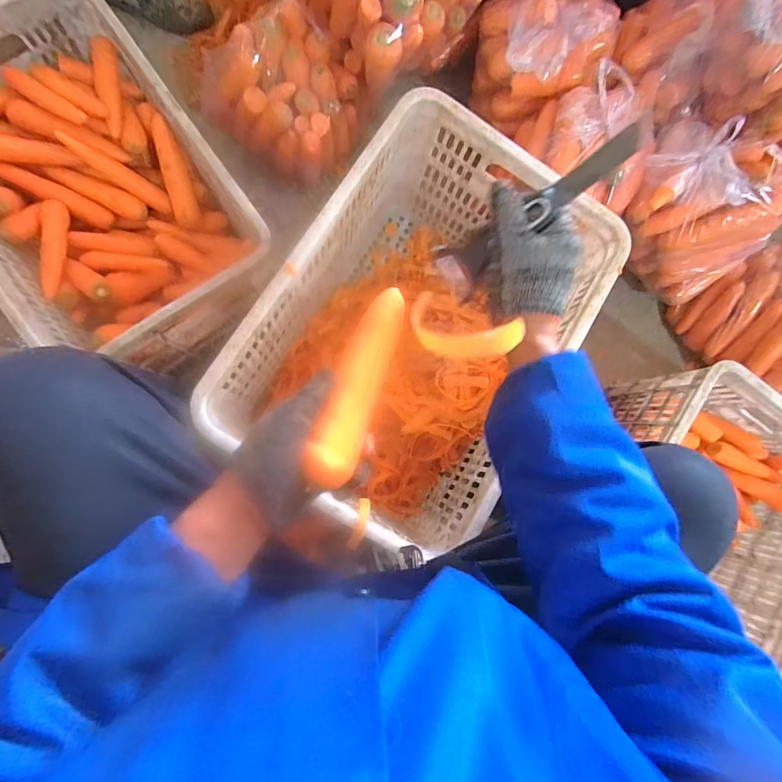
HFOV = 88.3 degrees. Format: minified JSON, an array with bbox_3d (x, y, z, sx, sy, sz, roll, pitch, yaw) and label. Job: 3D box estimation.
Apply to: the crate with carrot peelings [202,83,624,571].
[{"bbox_3d":[0.038,-0.102,0.723,0.407,0.324,0.580,33,81,-4],"label":"crate with carrot peelings"}]

